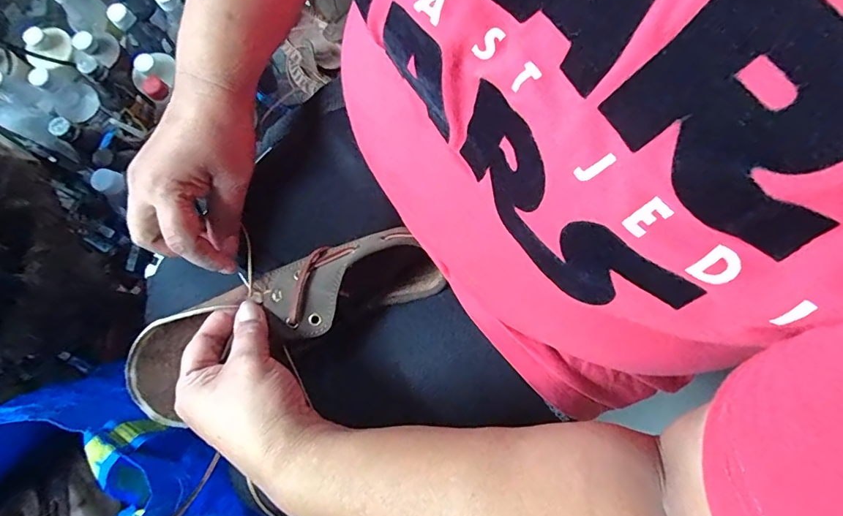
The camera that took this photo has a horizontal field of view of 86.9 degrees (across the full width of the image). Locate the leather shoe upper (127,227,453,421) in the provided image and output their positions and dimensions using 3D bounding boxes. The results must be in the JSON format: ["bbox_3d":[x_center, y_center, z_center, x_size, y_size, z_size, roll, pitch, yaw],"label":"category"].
[{"bbox_3d":[-0.104,0.044,0.334,0.240,0.059,0.062,-23,80,-4],"label":"leather shoe upper"}]

